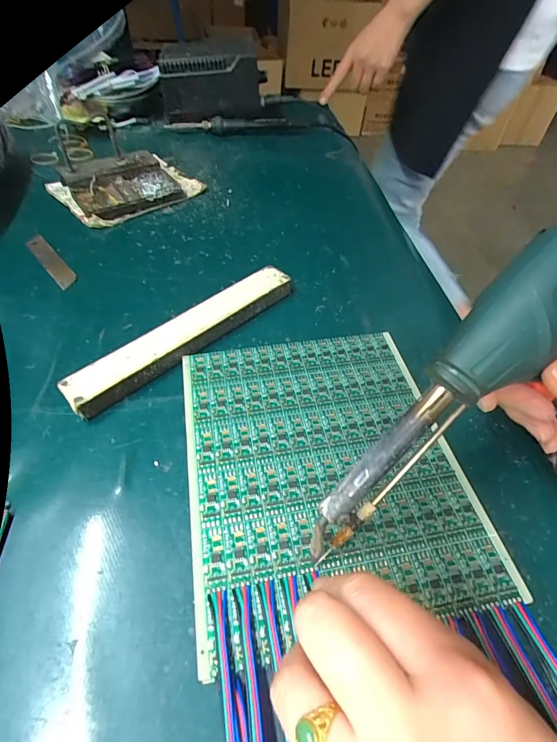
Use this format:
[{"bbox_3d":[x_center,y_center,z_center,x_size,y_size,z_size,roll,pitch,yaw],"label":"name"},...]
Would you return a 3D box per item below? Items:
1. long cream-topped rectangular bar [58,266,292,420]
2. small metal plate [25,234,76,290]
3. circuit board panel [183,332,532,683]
[{"bbox_3d":[-0.069,-0.031,0.302,0.029,0.019,0.196,37,57,26],"label":"long cream-topped rectangular bar"},{"bbox_3d":[-0.220,-0.107,0.372,0.018,0.005,0.093,-33,58,-27],"label":"small metal plate"},{"bbox_3d":[0.027,0.053,0.244,0.164,0.007,0.188,-7,50,-9],"label":"circuit board panel"}]

